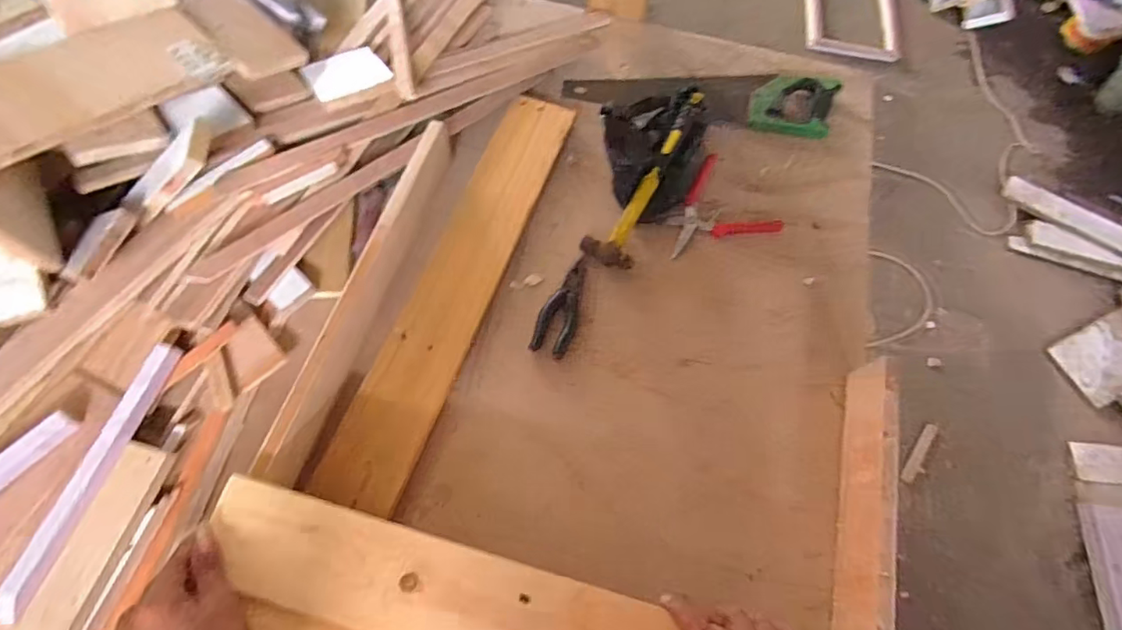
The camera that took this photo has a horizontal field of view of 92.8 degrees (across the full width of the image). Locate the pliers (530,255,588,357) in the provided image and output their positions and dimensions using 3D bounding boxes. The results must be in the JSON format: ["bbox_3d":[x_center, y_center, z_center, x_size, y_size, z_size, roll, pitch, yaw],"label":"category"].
[{"bbox_3d":[0.005,-0.012,0.713,0.049,0.019,0.141,21,67,6],"label":"pliers"}]

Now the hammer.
[{"bbox_3d":[0.131,-0.203,0.765,0.066,0.024,0.304,28,81,9],"label":"hammer"}]

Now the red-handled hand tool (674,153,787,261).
[{"bbox_3d":[0.226,-0.165,0.781,0.158,0.040,0.131,-11,67,-7],"label":"red-handled hand tool"}]

